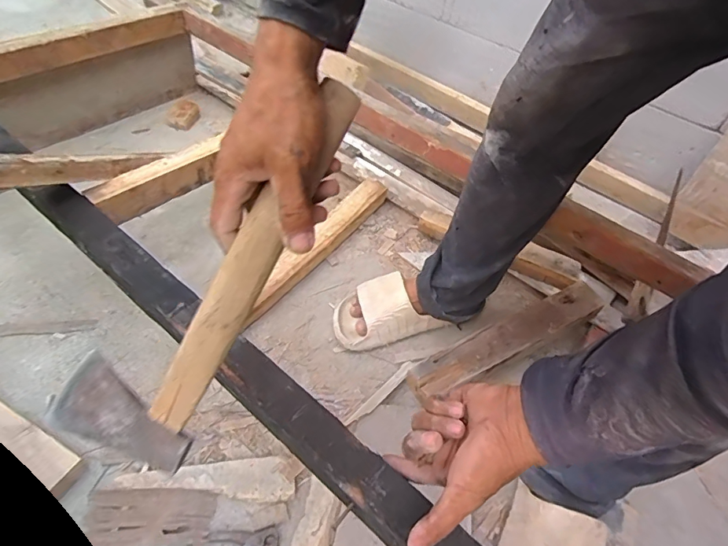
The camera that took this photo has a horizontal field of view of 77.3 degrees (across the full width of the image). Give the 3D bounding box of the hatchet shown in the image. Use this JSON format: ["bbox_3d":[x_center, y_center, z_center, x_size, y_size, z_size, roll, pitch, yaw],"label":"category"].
[{"bbox_3d":[-0.094,-0.006,0.333,0.088,0.032,0.313,32,83,21],"label":"hatchet"}]

